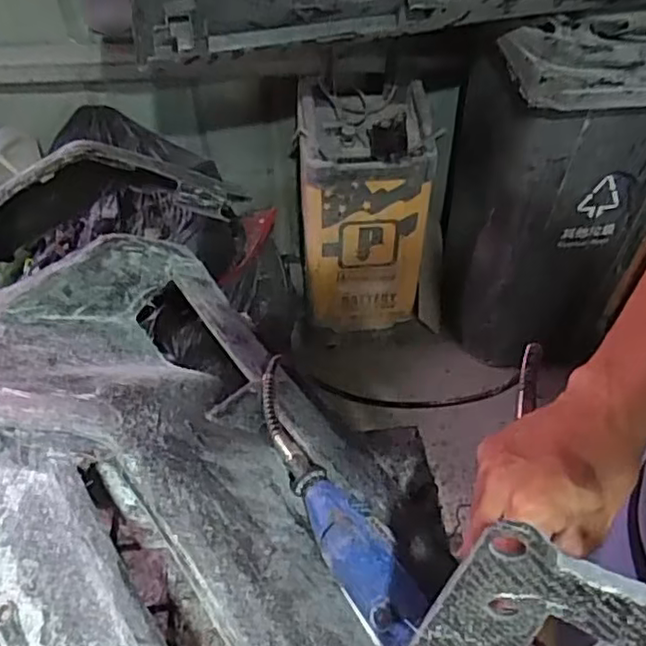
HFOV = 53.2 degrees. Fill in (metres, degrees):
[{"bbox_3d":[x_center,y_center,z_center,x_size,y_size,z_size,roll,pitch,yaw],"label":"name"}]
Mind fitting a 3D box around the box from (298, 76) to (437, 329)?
[{"bbox_3d":[0.099,-0.266,1.606,0.312,0.562,0.244,5,46,5],"label":"box"}]

